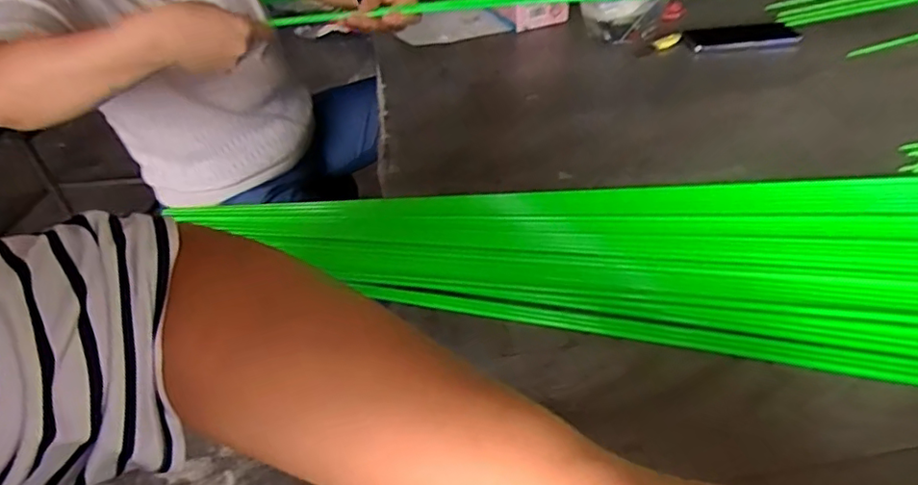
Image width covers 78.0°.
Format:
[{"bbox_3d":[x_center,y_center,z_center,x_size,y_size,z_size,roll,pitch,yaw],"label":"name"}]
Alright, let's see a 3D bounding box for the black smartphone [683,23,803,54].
[{"bbox_3d":[0.438,-0.321,0.888,0.159,0.014,0.069,-3,41,3],"label":"black smartphone"}]

